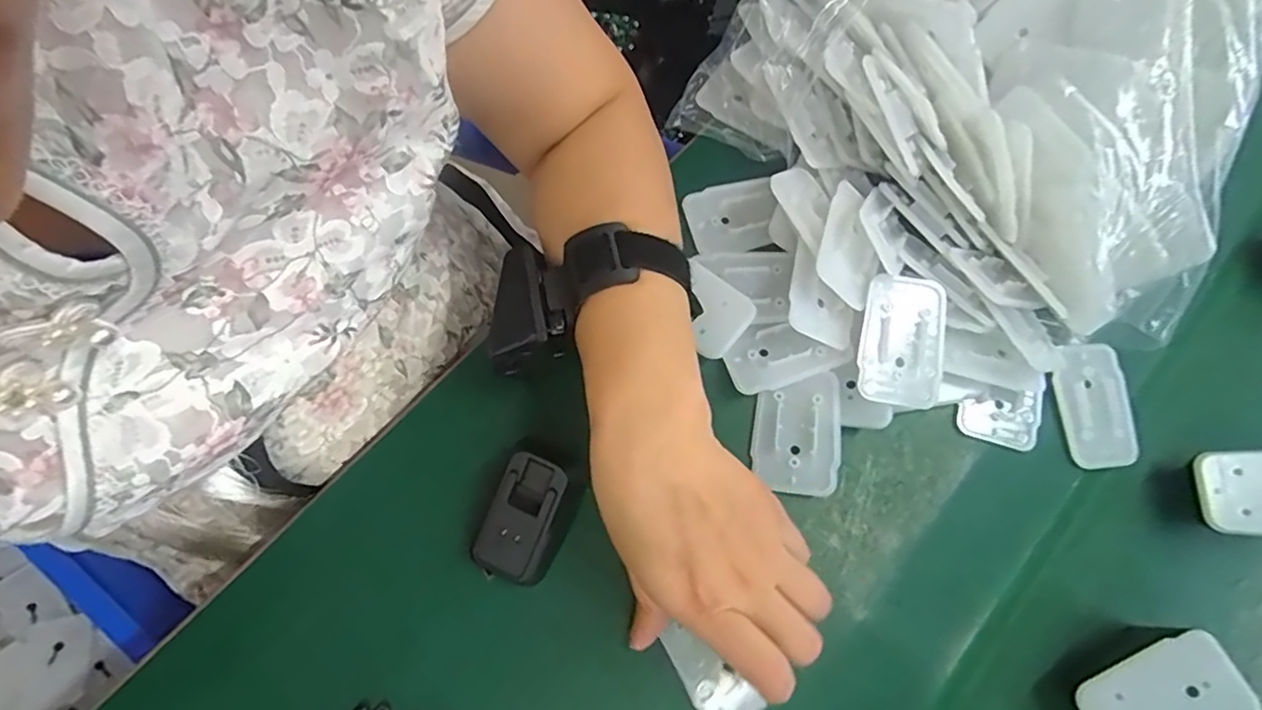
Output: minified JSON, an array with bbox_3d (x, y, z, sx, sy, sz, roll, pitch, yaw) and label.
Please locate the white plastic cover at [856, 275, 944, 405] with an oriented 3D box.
[{"bbox_3d":[0.146,-0.008,0.320,0.042,0.006,0.070,9,82,5],"label":"white plastic cover"}]

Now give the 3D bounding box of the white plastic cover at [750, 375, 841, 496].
[{"bbox_3d":[0.090,0.042,0.325,0.044,0.013,0.064,8,76,1],"label":"white plastic cover"}]

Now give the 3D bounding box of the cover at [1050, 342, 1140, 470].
[{"bbox_3d":[0.264,0.028,0.339,0.045,0.012,0.069,-11,77,1],"label":"cover"}]

